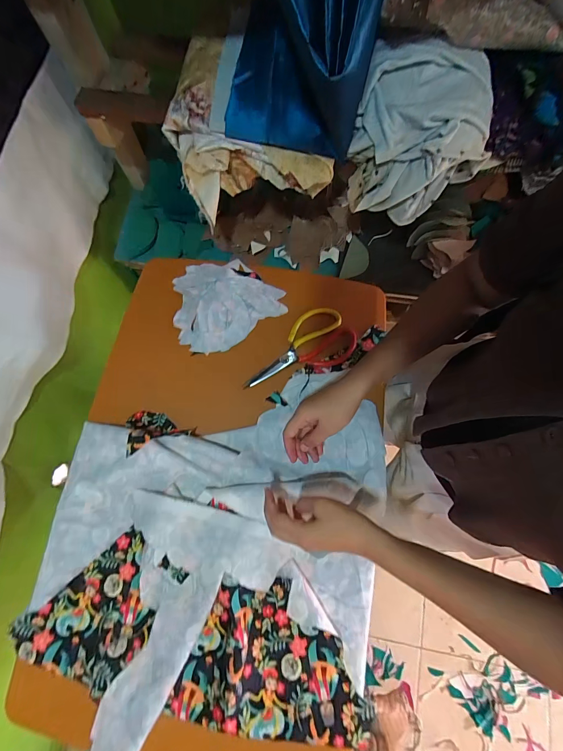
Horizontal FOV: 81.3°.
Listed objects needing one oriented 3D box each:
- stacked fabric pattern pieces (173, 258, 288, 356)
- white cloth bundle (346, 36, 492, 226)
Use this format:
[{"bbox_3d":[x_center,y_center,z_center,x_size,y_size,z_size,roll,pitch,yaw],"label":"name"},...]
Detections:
[{"bbox_3d":[-0.096,-0.137,0.600,0.193,0.015,0.177,-8,74,-1],"label":"stacked fabric pattern pieces"},{"bbox_3d":[0.198,-0.343,0.478,0.184,0.163,0.125,8,75,3],"label":"white cloth bundle"}]

